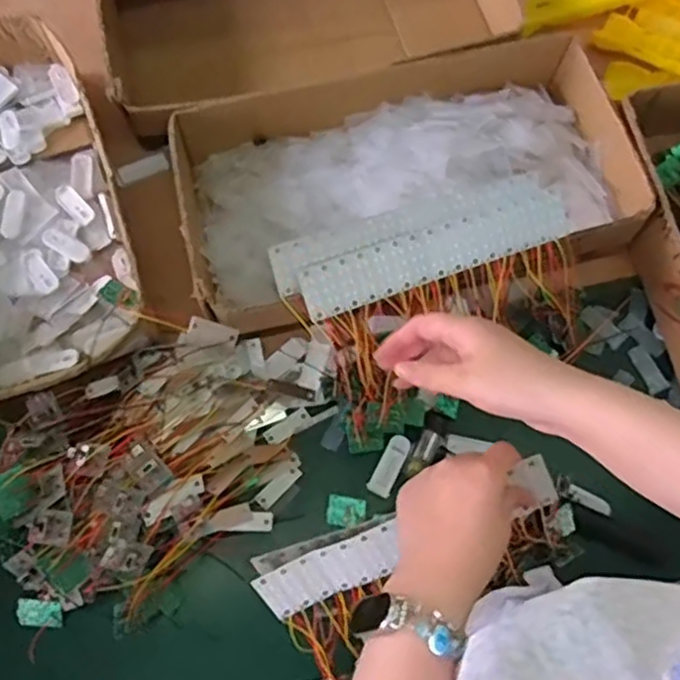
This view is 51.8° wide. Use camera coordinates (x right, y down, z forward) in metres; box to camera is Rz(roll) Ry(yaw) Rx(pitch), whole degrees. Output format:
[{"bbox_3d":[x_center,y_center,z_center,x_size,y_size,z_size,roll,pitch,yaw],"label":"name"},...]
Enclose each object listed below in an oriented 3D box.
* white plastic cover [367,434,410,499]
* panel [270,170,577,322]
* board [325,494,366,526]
[{"bbox_3d":[0.046,0.115,0.647,0.021,0.005,0.057,25,71,7],"label":"white plastic cover"},{"bbox_3d":[0.071,-0.083,0.599,0.251,0.008,0.068,-18,105,-5],"label":"panel"},{"bbox_3d":[0.005,0.153,0.627,0.034,0.004,0.025,8,81,12],"label":"board"}]

